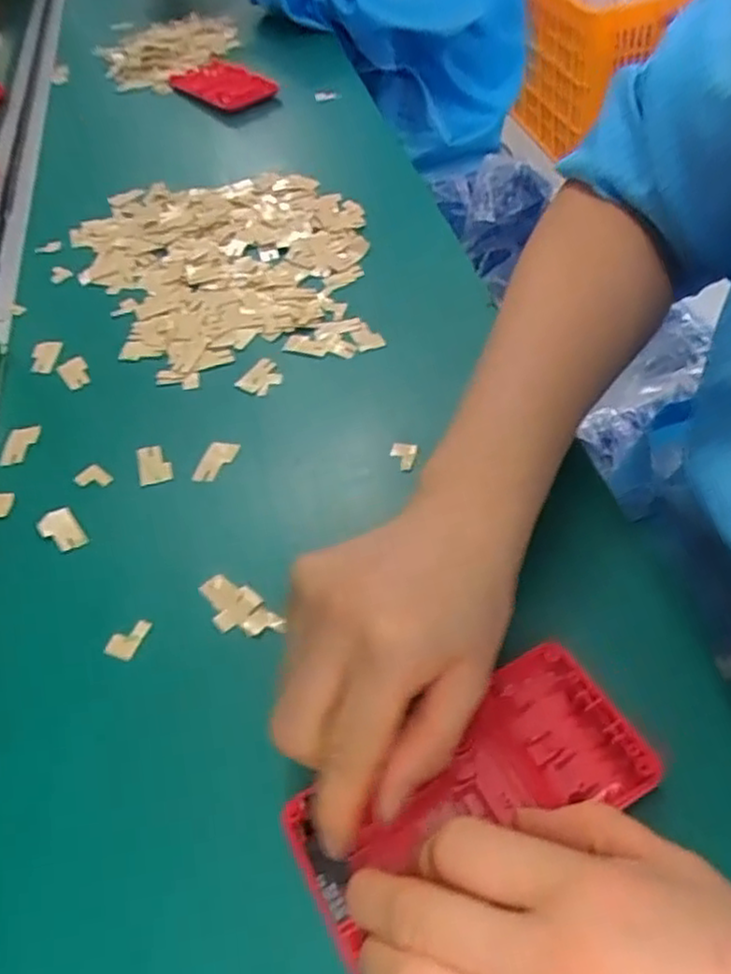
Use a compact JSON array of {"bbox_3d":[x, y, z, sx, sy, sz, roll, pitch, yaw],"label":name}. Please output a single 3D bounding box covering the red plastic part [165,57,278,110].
[{"bbox_3d":[-0.144,-0.408,0.728,0.061,0.012,0.136,-32,54,-23],"label":"red plastic part"}]

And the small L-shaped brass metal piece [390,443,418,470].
[{"bbox_3d":[0.019,-0.016,0.367,0.013,0.006,0.014,5,49,9],"label":"small L-shaped brass metal piece"}]

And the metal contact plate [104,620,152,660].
[{"bbox_3d":[-0.103,0.065,0.315,0.013,0.004,0.019,13,50,15],"label":"metal contact plate"}]

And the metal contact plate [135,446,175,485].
[{"bbox_3d":[-0.112,-0.012,0.387,0.017,0.004,0.025,-12,57,-9],"label":"metal contact plate"}]

